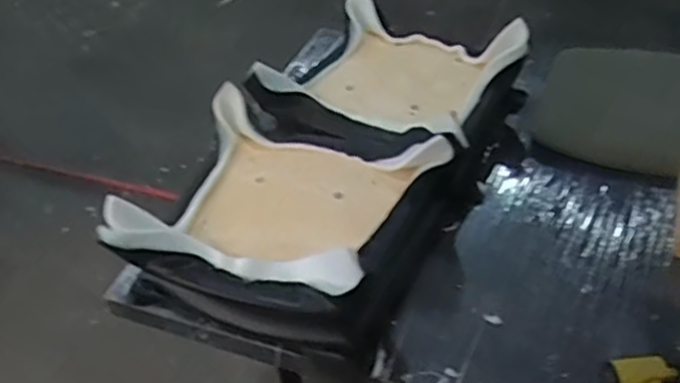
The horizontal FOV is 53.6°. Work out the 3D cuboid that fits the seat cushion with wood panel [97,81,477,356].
[{"bbox_3d":[-0.070,0.024,1.306,0.556,0.194,0.506,8,43,16],"label":"seat cushion with wood panel"}]

